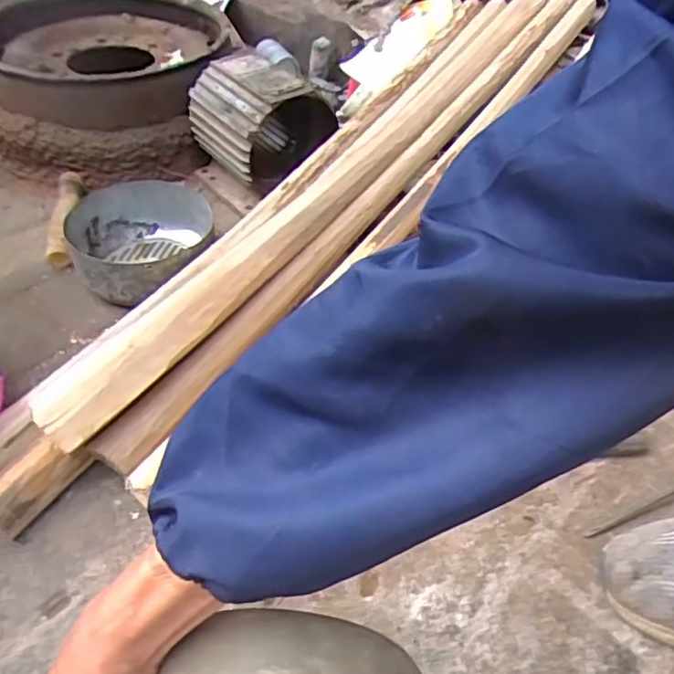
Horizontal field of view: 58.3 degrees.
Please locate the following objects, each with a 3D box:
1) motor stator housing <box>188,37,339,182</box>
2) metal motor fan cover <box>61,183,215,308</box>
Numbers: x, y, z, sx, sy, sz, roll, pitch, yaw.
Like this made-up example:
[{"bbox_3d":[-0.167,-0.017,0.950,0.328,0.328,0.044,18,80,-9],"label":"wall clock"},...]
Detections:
[{"bbox_3d":[-0.108,-0.311,0.863,0.148,0.133,0.169,-26,52,-25],"label":"motor stator housing"},{"bbox_3d":[-0.243,-0.112,0.753,0.177,0.076,0.178,-3,46,-6],"label":"metal motor fan cover"}]

